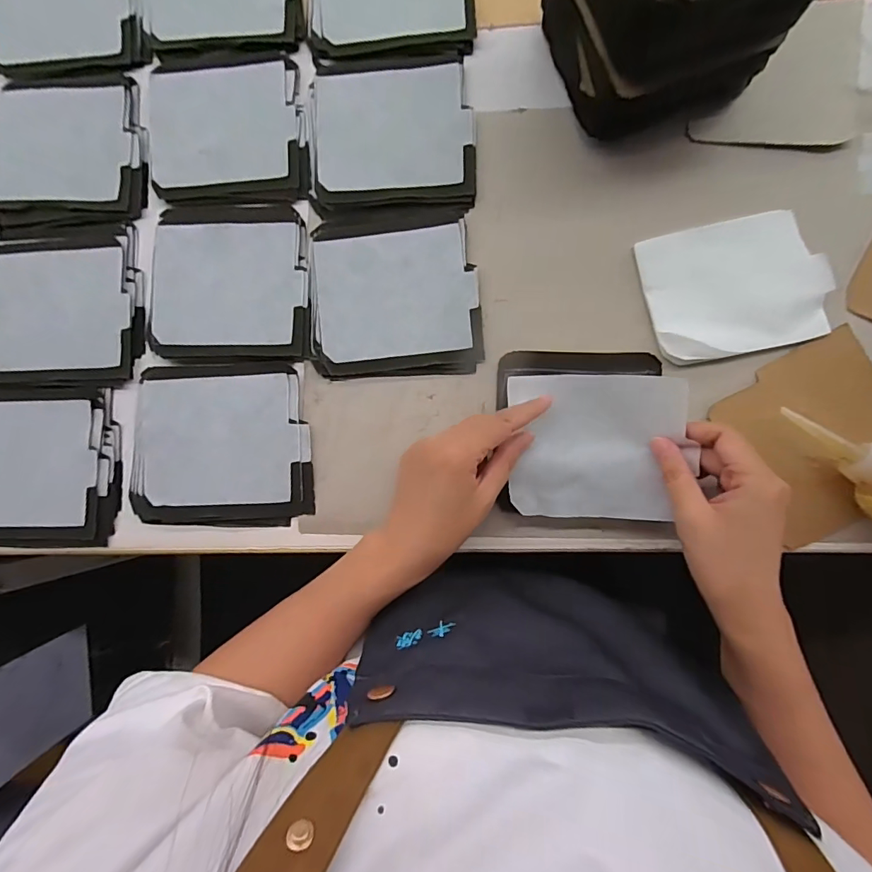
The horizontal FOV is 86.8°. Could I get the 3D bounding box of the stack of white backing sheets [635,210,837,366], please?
[{"bbox_3d":[0.238,-0.120,0.369,0.130,0.012,0.108,-12,86,4],"label":"stack of white backing sheets"}]

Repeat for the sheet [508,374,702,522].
[{"bbox_3d":[0.116,0.008,0.337,0.120,0.013,0.105,0,93,17],"label":"sheet"}]

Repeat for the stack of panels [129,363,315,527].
[{"bbox_3d":[-0.183,0.007,0.389,0.155,0.013,0.135,1,87,5],"label":"stack of panels"}]

